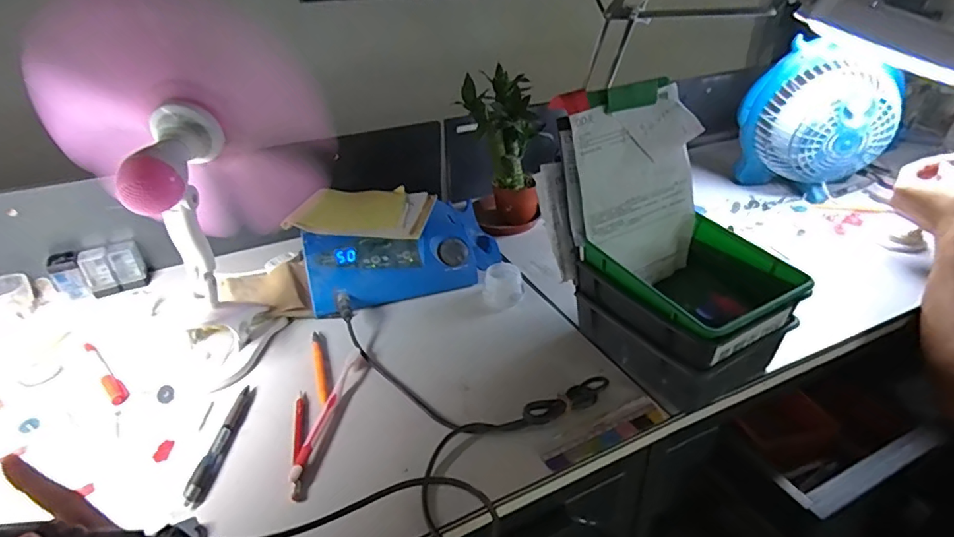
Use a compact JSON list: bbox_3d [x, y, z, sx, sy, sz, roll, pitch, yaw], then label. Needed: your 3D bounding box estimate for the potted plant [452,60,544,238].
[{"bbox_3d":[0.042,-0.178,0.829,0.130,0.250,0.103,6,33,13],"label":"potted plant"}]

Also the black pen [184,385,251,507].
[{"bbox_3d":[-0.248,0.165,0.494,0.013,0.007,0.134,0,32,3],"label":"black pen"}]

